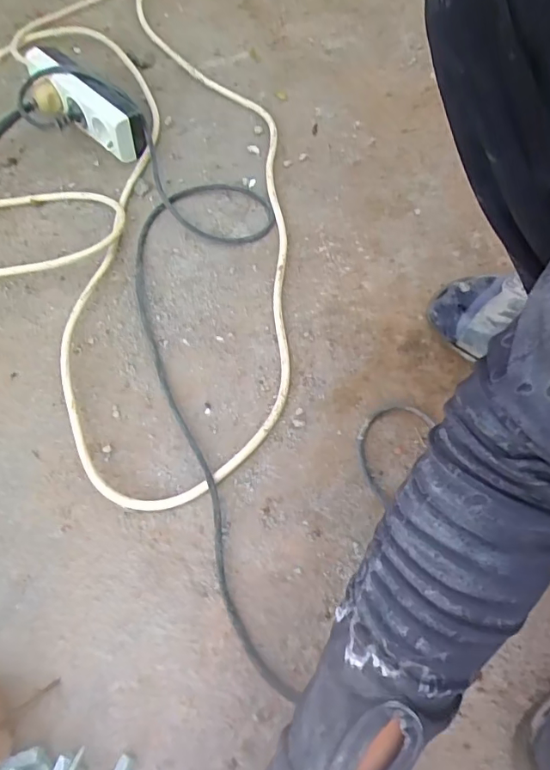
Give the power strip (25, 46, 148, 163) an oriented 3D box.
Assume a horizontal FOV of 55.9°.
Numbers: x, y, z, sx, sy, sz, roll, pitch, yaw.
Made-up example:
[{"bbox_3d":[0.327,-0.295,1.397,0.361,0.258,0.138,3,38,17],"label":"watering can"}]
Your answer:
[{"bbox_3d":[-0.255,-0.374,0.678,0.229,0.067,0.050,39,73,19],"label":"power strip"}]

